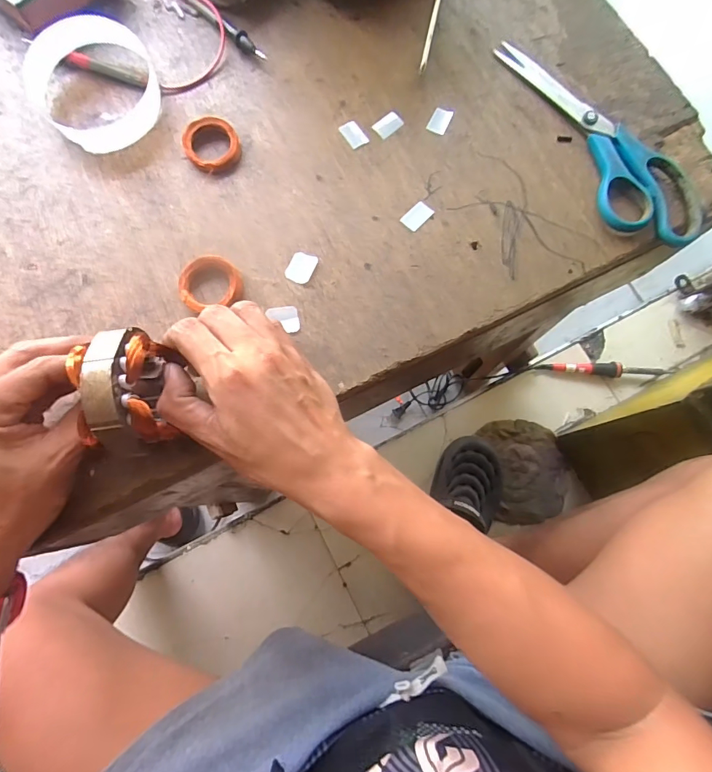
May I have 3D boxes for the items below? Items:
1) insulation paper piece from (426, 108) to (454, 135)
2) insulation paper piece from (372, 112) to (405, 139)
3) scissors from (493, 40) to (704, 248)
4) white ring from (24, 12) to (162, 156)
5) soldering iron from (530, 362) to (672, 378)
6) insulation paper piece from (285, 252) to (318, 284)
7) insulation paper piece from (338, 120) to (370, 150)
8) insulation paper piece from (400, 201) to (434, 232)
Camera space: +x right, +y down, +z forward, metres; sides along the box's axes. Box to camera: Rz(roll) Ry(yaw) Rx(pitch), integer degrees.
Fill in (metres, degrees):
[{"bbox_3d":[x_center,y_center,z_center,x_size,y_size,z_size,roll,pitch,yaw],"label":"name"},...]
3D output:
[{"bbox_3d":[0.072,-0.226,0.368,0.016,0.004,0.022,24,78,4],"label":"insulation paper piece"},{"bbox_3d":[0.027,-0.222,0.366,0.025,0.004,0.017,-42,81,-10],"label":"insulation paper piece"},{"bbox_3d":[0.201,-0.210,0.359,0.076,0.014,0.227,-24,79,-7],"label":"scissors"},{"bbox_3d":[-0.209,-0.246,0.348,0.096,0.039,0.093,0,77,-1],"label":"white ring"},{"bbox_3d":[0.466,-0.031,0.802,0.253,0.032,0.025,7,77,0],"label":"soldering iron"},{"bbox_3d":[-0.042,-0.092,0.335,0.020,0.004,0.024,23,77,4],"label":"insulation paper piece"},{"bbox_3d":[-0.002,-0.211,0.363,0.017,0.004,0.024,-34,80,-9],"label":"insulation paper piece"},{"bbox_3d":[0.050,-0.137,0.348,0.016,0.004,0.026,42,79,8],"label":"insulation paper piece"}]

